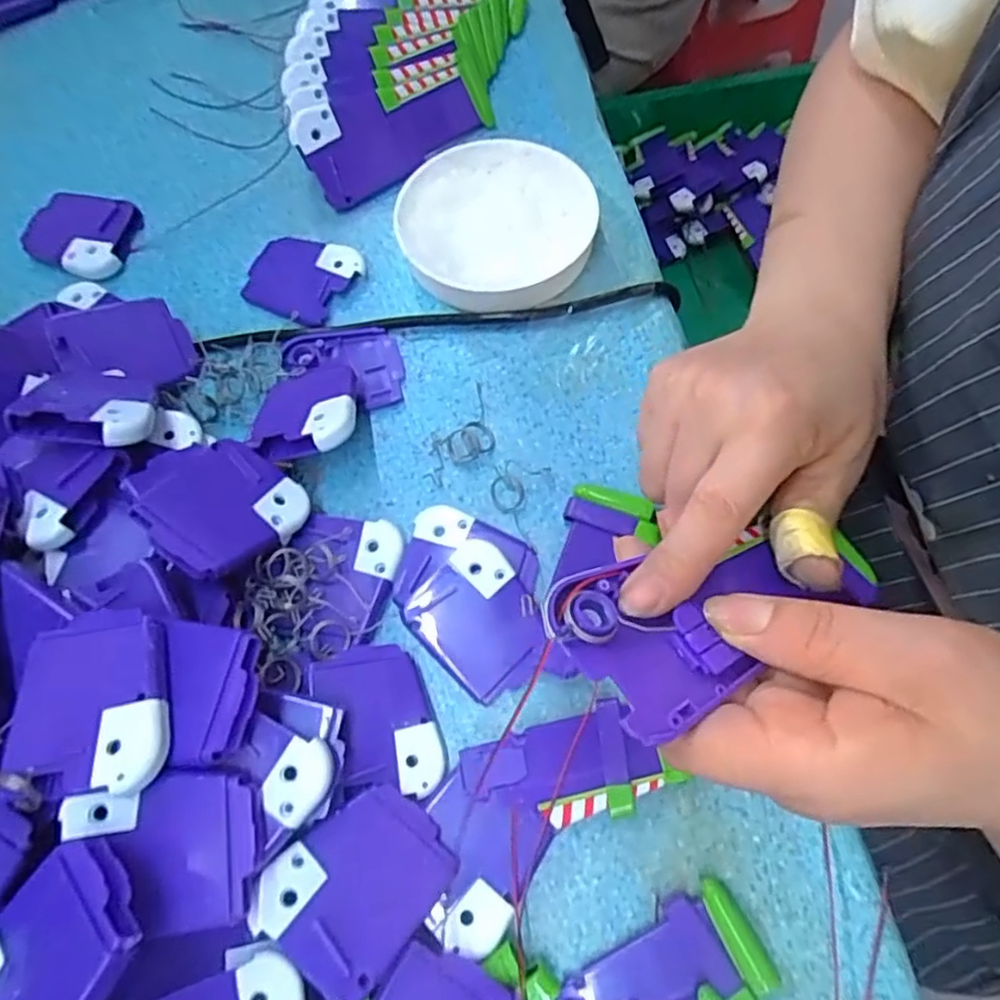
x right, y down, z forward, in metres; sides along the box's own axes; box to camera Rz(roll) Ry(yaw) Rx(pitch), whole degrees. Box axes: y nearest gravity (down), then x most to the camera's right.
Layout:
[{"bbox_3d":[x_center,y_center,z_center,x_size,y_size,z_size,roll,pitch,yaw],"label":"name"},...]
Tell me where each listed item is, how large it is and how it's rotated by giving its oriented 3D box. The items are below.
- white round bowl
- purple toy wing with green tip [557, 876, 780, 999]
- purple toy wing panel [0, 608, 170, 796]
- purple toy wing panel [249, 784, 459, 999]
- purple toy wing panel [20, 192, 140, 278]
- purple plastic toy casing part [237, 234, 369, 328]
[{"bbox_3d":[-0.002,-0.149,0.364,0.102,0.026,0.106,-1,68,3],"label":"white round bowl"},{"bbox_3d":[0.058,0.171,0.239,0.073,0.016,0.034,-24,69,-7],"label":"purple toy wing with green tip"},{"bbox_3d":[-0.140,0.068,0.224,0.051,0.009,0.061,-10,68,0],"label":"purple toy wing panel"},{"bbox_3d":[-0.050,0.136,0.235,0.063,0.005,0.051,-31,67,-36],"label":"purple toy wing panel"},{"bbox_3d":[-0.248,-0.157,0.389,0.064,0.012,0.051,13,69,8],"label":"purple toy wing panel"},{"bbox_3d":[-0.112,-0.128,0.373,0.058,0.008,0.051,28,72,13],"label":"purple plastic toy casing part"}]

